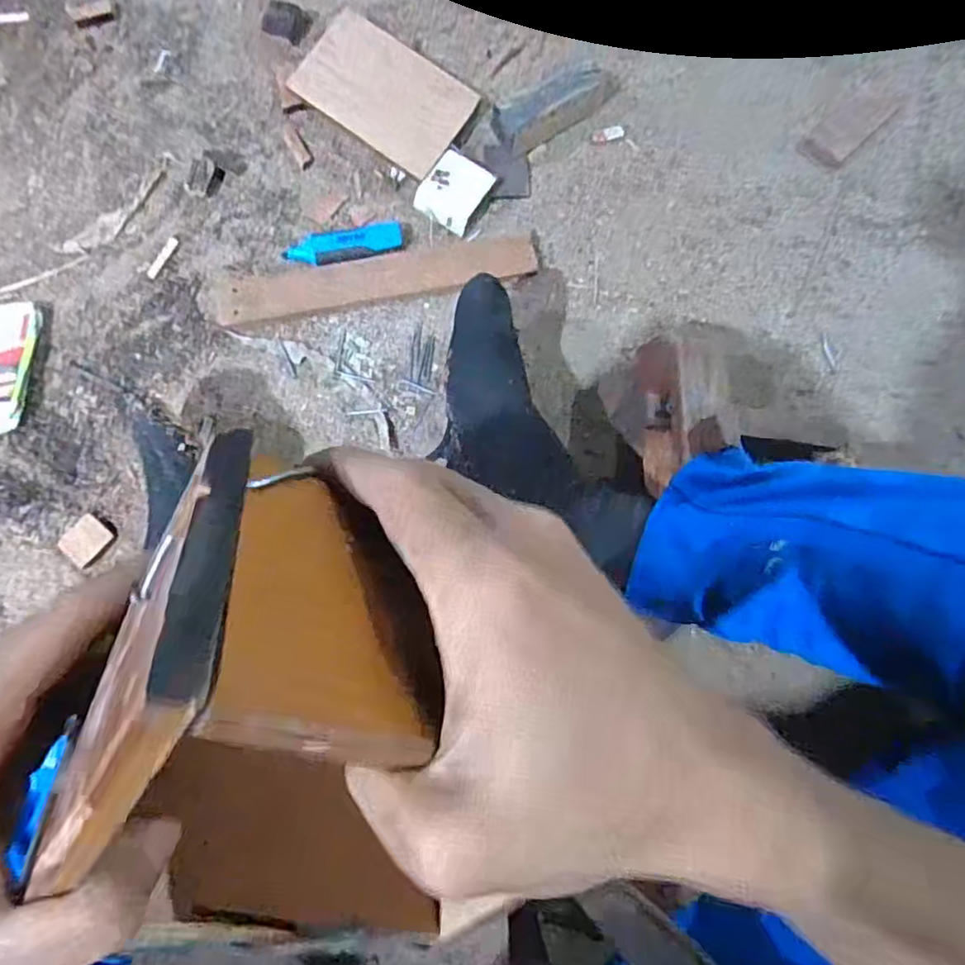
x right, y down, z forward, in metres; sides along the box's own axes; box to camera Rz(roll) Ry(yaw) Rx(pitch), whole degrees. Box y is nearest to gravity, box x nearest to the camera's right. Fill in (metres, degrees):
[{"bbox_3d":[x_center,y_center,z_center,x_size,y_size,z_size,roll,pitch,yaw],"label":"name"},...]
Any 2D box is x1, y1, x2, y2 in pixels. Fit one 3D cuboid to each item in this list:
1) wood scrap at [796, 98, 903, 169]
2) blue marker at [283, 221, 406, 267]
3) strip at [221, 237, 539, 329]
[{"bbox_3d":[0.310,-0.301,0.535,0.088,0.005,0.039,-45,82,-4],"label":"wood scrap"},{"bbox_3d":[-0.114,-0.196,0.523,0.096,0.014,0.025,-13,81,0],"label":"blue marker"},{"bbox_3d":[-0.086,-0.169,0.530,0.260,0.018,0.041,-10,81,1],"label":"strip"}]

